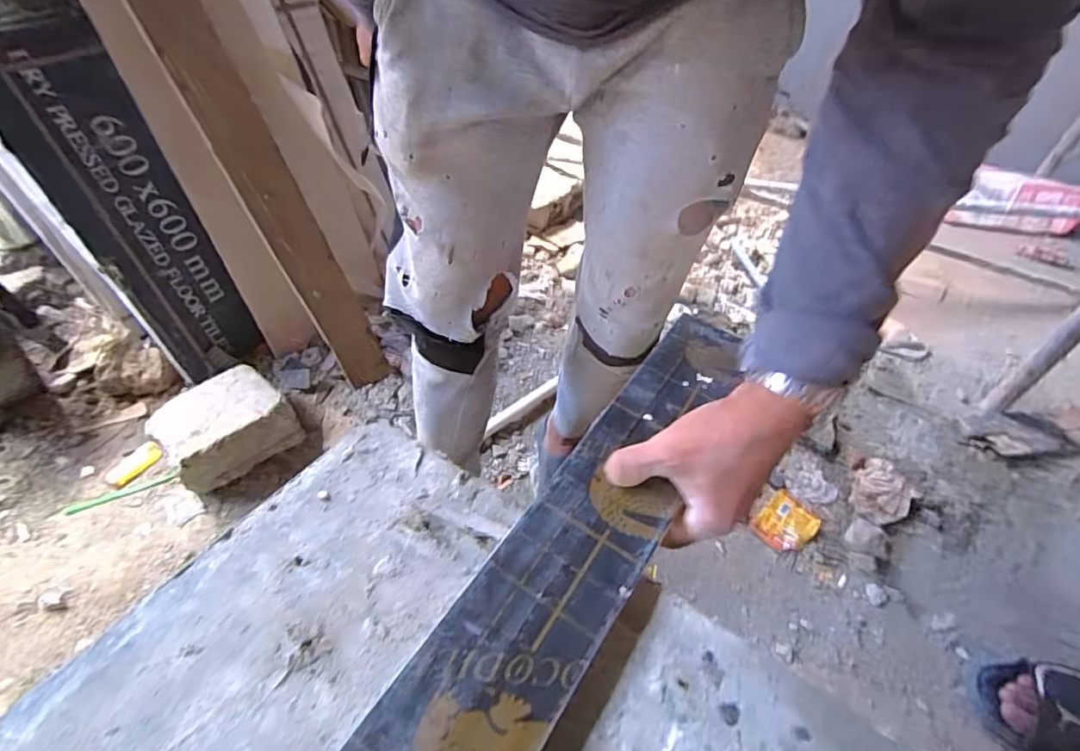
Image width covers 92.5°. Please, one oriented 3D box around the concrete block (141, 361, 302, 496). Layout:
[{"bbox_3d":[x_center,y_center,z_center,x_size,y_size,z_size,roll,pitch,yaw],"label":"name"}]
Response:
[{"bbox_3d":[-0.554,0.092,0.911,0.172,0.098,0.198,34,52,23],"label":"concrete block"}]

